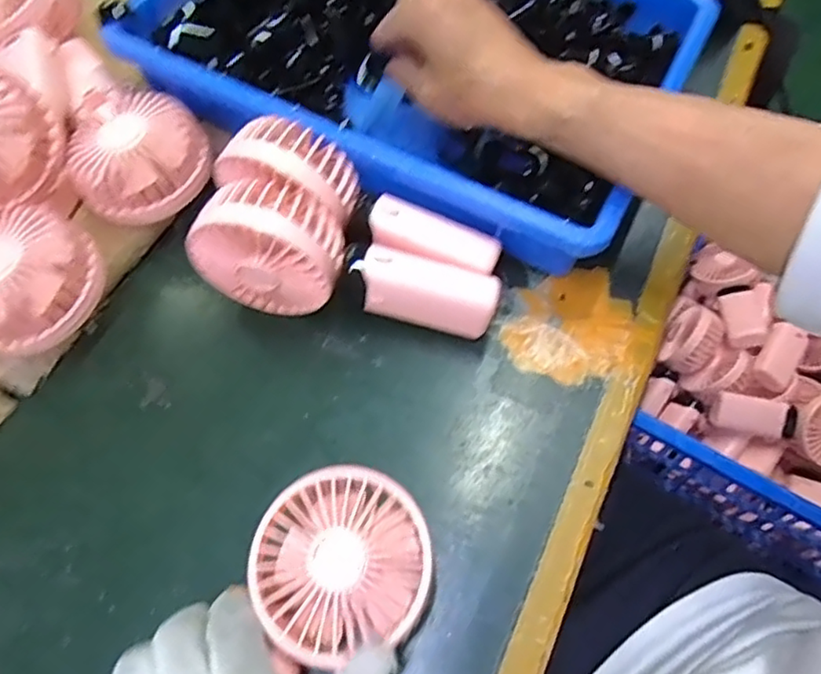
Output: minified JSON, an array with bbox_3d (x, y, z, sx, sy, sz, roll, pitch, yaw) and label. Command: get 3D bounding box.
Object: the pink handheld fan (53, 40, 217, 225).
[{"bbox_3d":[-0.214,-0.155,0.442,0.088,0.041,0.176,-35,66,-16],"label":"pink handheld fan"}]

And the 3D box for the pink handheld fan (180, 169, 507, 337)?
[{"bbox_3d":[-0.038,-0.042,0.383,0.182,0.088,0.050,16,62,-4],"label":"pink handheld fan"}]

